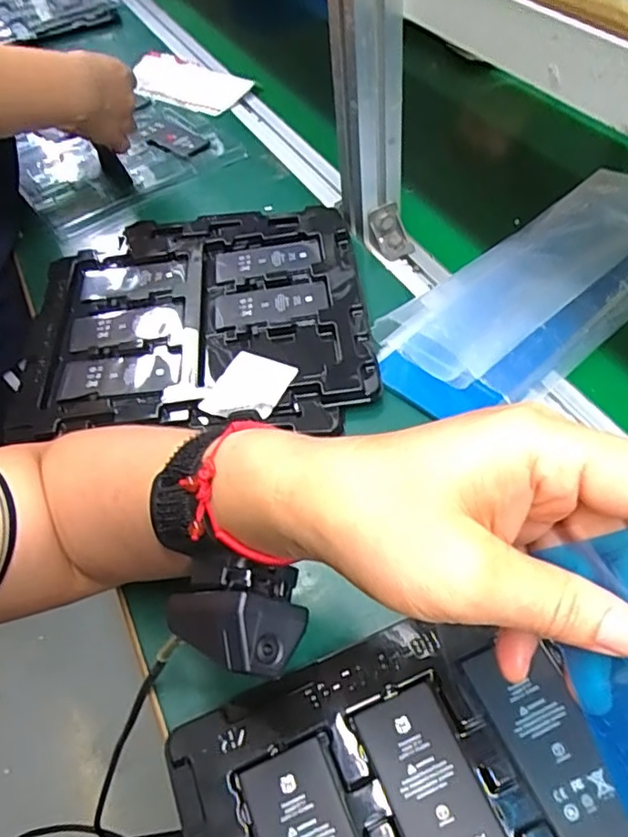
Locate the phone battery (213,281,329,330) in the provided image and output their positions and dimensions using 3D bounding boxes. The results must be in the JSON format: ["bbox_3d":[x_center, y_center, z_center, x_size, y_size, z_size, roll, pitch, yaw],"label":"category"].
[{"bbox_3d":[-0.036,-0.095,0.492,0.092,0.005,0.038,-10,52,-1],"label":"phone battery"}]

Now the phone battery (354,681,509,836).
[{"bbox_3d":[0.058,0.178,0.275,0.043,0.004,0.097,-22,53,-11],"label":"phone battery"}]

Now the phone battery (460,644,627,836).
[{"bbox_3d":[0.114,0.155,0.283,0.042,0.004,0.098,-21,53,-10],"label":"phone battery"}]

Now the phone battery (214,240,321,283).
[{"bbox_3d":[-0.041,-0.140,0.529,0.093,0.004,0.038,-8,52,0],"label":"phone battery"}]

